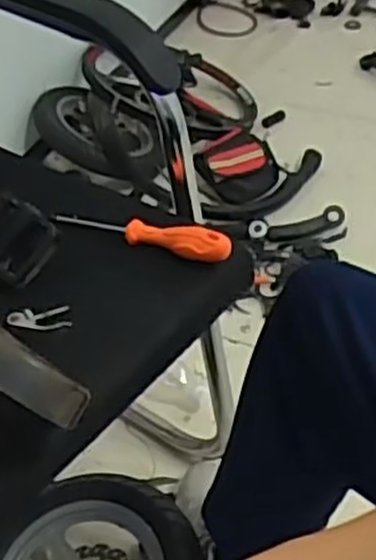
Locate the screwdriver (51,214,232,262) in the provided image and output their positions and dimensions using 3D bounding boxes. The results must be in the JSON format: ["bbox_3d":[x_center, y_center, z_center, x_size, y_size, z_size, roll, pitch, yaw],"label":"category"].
[{"bbox_3d":[-0.049,-0.053,0.801,0.193,0.031,0.026,15,44,17],"label":"screwdriver"}]

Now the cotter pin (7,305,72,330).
[{"bbox_3d":[-0.135,0.035,0.720,0.056,0.008,0.025,-7,39,-8],"label":"cotter pin"}]

